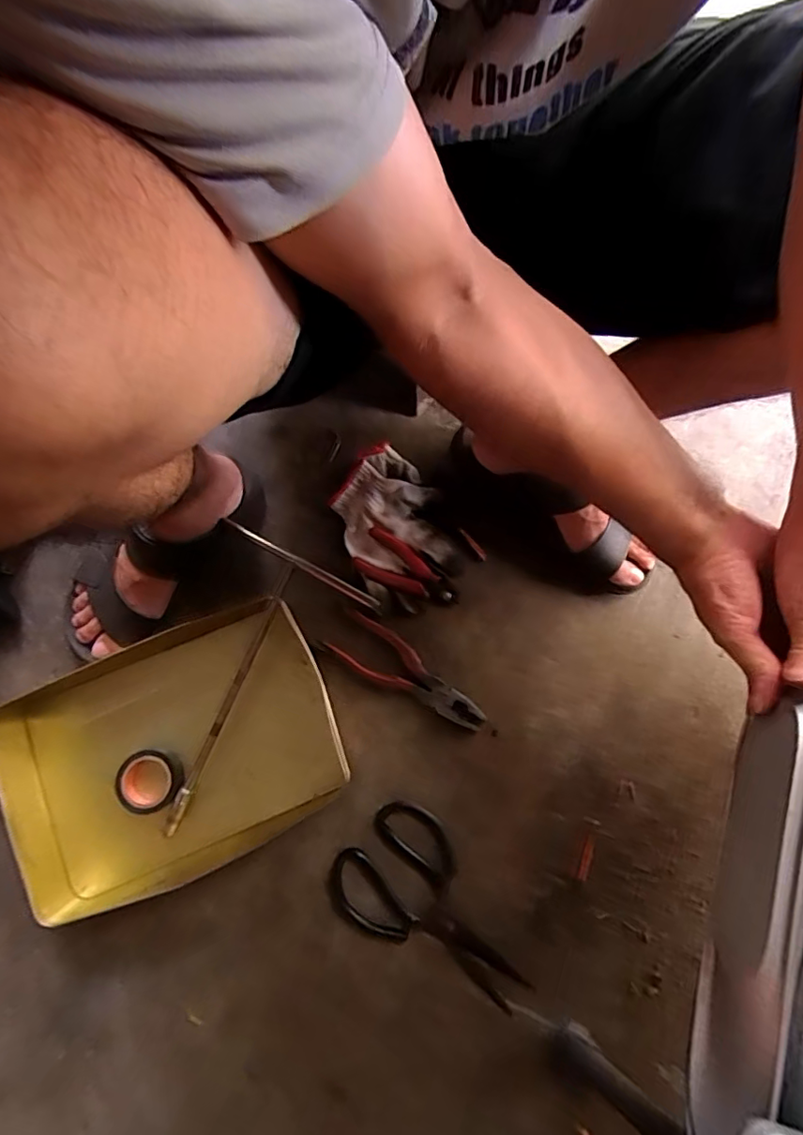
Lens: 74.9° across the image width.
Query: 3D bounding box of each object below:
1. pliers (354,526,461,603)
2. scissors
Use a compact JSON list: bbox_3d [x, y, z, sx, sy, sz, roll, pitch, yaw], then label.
[{"bbox_3d":[0.007,0.007,0.575,0.115,0.019,0.053,32,81,5],"label":"pliers"},{"bbox_3d":[0.033,0.340,0.513,0.207,0.017,0.120,44,82,7],"label":"scissors"}]

